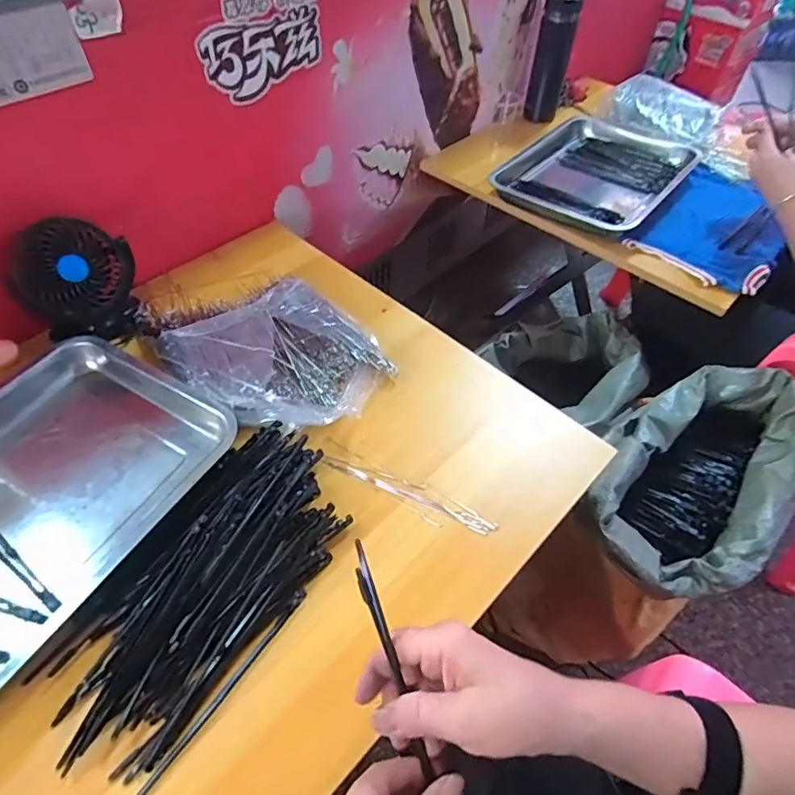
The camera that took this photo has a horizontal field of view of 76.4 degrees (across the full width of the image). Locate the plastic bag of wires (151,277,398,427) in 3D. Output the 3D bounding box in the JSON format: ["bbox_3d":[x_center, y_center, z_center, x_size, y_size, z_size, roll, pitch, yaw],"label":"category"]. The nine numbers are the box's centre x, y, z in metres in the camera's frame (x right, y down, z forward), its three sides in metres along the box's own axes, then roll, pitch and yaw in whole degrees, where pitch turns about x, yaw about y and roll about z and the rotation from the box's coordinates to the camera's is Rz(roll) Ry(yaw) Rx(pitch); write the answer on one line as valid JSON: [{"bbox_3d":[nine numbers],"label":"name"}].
[{"bbox_3d":[-0.130,-0.052,0.582,0.242,0.043,0.206,34,59,23],"label":"plastic bag of wires"}]

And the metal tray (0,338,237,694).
[{"bbox_3d":[-0.360,0.095,0.466,0.292,0.045,0.347,24,55,16],"label":"metal tray"}]

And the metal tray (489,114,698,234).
[{"bbox_3d":[0.365,-0.411,0.932,0.278,0.053,0.376,34,59,23],"label":"metal tray"}]

